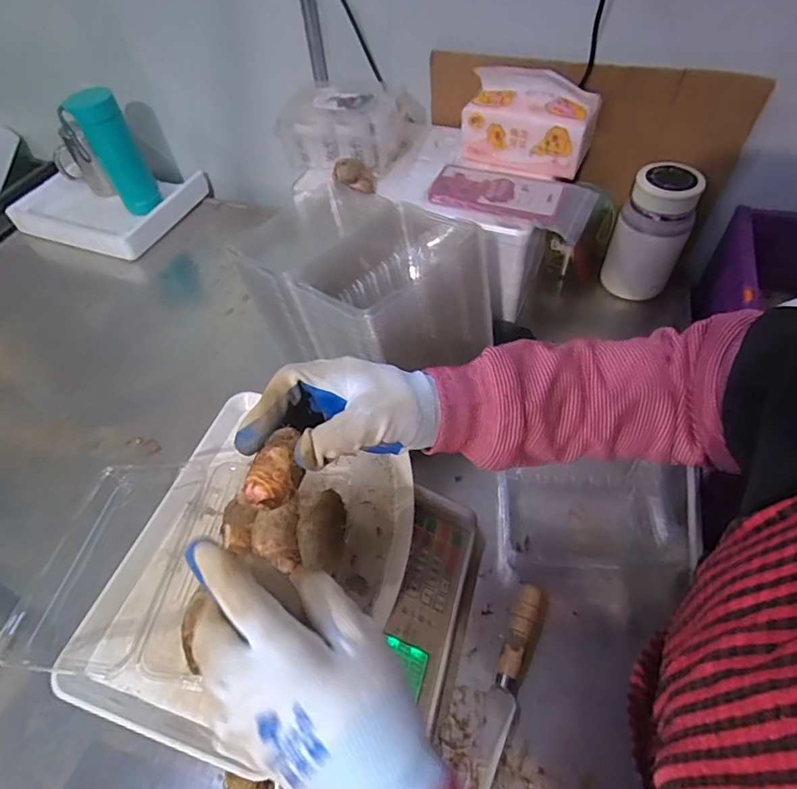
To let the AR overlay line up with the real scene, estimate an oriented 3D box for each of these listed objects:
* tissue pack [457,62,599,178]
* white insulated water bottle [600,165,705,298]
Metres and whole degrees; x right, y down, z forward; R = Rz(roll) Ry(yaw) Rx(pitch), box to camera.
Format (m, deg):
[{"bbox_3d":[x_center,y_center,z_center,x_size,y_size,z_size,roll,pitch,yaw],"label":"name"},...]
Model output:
[{"bbox_3d":[0.167,-0.352,0.650,0.162,0.100,0.061,20,57,18],"label":"tissue pack"},{"bbox_3d":[0.356,-0.223,0.715,0.094,0.169,0.092,21,55,20],"label":"white insulated water bottle"}]

